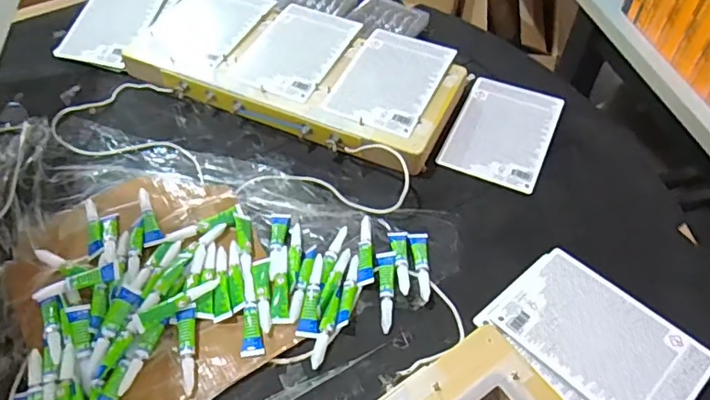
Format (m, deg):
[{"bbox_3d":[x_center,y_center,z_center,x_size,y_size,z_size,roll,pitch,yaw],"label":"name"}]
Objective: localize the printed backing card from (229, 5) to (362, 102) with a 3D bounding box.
[{"bbox_3d":[-0.076,-0.199,0.707,0.117,0.009,0.168,20,55,16],"label":"printed backing card"}]

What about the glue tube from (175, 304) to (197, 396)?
[{"bbox_3d":[-0.150,0.134,0.485,0.017,0.014,0.077,-9,53,-6],"label":"glue tube"}]

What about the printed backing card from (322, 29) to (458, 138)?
[{"bbox_3d":[0.044,-0.151,0.670,0.116,0.010,0.161,20,55,15],"label":"printed backing card"}]

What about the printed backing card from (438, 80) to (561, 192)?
[{"bbox_3d":[0.183,-0.088,0.668,0.115,0.008,0.169,20,55,16],"label":"printed backing card"}]

